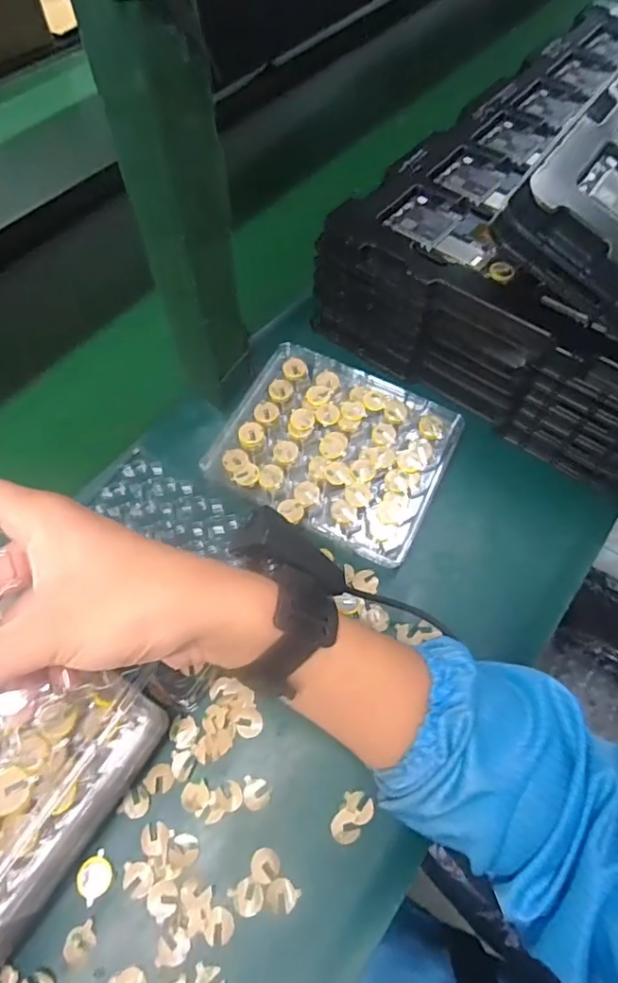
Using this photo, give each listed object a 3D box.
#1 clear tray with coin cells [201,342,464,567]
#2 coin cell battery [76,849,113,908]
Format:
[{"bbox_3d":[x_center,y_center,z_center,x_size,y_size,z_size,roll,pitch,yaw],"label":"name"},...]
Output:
[{"bbox_3d":[0.021,-0.040,0.443,0.174,0.029,0.151,24,62,14],"label":"clear tray with coin cells"},{"bbox_3d":[-0.127,0.228,0.321,0.019,0.005,0.021,-34,65,-18],"label":"coin cell battery"}]

